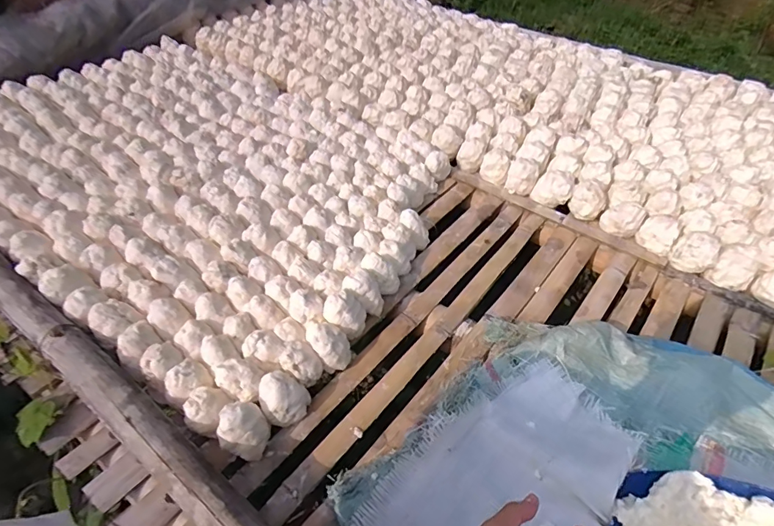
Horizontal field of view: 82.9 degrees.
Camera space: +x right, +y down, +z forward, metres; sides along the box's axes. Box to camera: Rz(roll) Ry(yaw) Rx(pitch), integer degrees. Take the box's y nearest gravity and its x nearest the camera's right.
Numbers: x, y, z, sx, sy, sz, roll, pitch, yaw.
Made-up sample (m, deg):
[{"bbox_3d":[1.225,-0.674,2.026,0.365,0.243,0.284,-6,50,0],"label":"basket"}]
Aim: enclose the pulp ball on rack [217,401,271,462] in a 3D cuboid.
[{"bbox_3d":[-0.214,0.252,0.660,0.065,0.083,0.067,-1,49,1],"label":"pulp ball on rack"}]

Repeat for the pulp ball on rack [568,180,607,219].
[{"bbox_3d":[0.506,-0.160,1.102,0.084,0.081,0.078,0,48,0],"label":"pulp ball on rack"}]

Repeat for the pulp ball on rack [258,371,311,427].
[{"bbox_3d":[-0.164,0.218,0.702,0.070,0.077,0.066,-1,49,1],"label":"pulp ball on rack"}]

